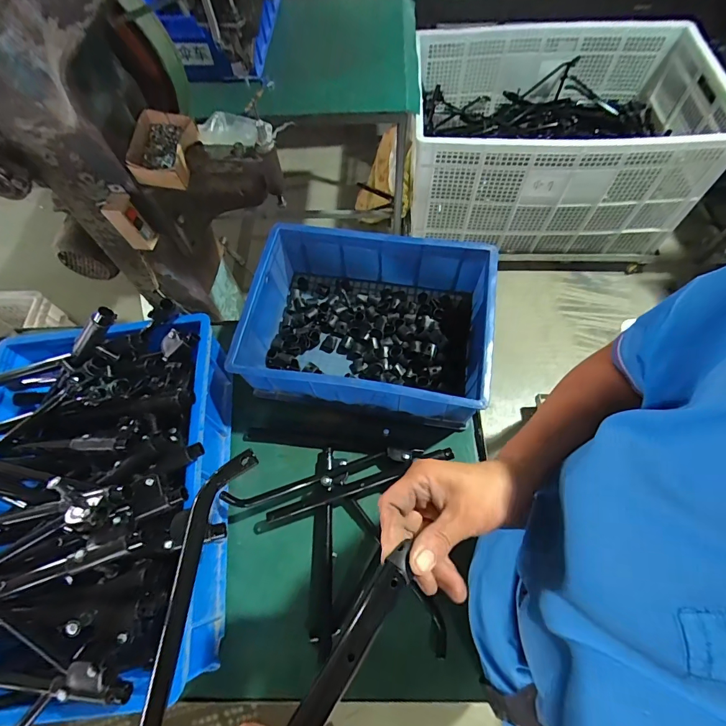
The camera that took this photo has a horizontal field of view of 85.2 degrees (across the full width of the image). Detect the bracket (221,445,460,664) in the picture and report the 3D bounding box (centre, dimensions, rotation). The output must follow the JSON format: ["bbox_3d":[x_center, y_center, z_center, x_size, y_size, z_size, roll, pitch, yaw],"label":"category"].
[{"bbox_3d":[-0.043,0.272,0.611,0.349,0.050,0.288,2,64,4],"label":"bracket"}]

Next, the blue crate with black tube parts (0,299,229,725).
[{"bbox_3d":[-0.386,0.169,0.559,0.382,0.225,0.510,-7,63,-1],"label":"blue crate with black tube parts"}]

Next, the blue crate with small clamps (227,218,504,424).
[{"bbox_3d":[0.008,-0.069,0.725,0.418,0.143,0.303,9,64,7],"label":"blue crate with small clamps"}]

